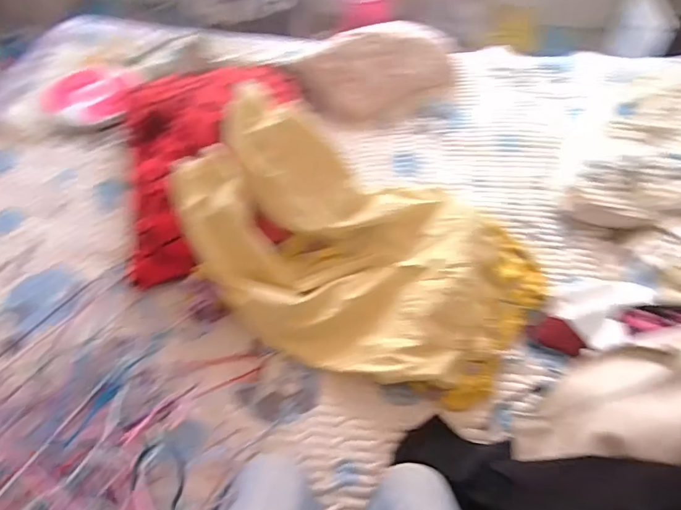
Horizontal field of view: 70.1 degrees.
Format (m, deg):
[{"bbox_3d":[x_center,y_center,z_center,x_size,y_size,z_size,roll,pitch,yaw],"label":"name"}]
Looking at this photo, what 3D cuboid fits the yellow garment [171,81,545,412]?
[{"bbox_3d":[0.023,-0.028,0.962,0.729,0.201,0.463,22,56,17],"label":"yellow garment"}]

